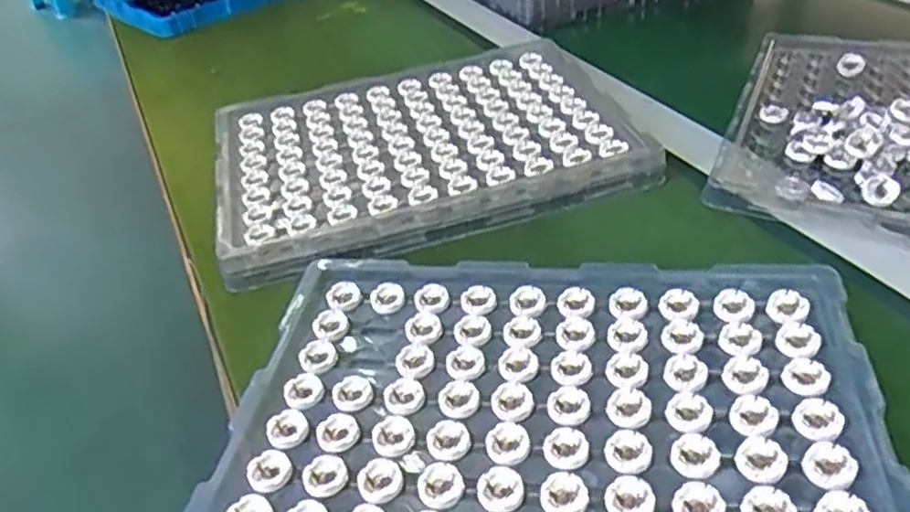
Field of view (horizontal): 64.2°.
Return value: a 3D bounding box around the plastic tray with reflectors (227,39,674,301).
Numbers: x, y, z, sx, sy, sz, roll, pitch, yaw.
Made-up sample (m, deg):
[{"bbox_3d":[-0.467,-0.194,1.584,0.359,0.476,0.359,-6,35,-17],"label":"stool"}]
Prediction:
[{"bbox_3d":[-0.031,-0.102,0.637,0.344,0.027,0.272,-15,38,-9],"label":"plastic tray with reflectors"}]

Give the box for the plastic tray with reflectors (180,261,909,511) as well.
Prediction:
[{"bbox_3d":[0.045,0.093,0.391,0.338,0.018,0.258,2,38,11],"label":"plastic tray with reflectors"}]

